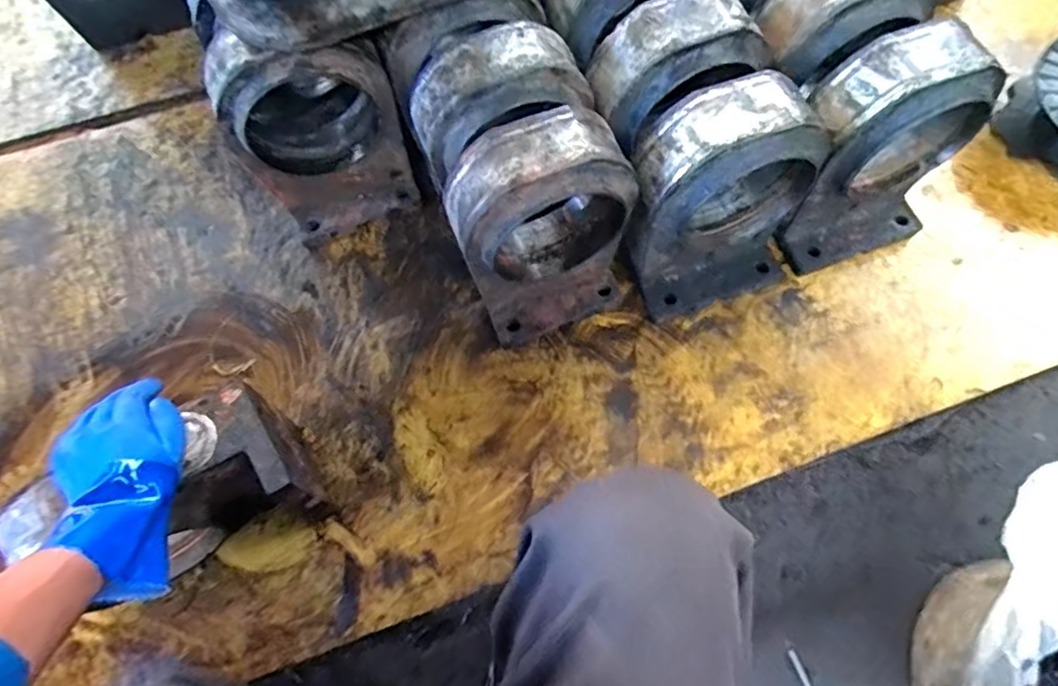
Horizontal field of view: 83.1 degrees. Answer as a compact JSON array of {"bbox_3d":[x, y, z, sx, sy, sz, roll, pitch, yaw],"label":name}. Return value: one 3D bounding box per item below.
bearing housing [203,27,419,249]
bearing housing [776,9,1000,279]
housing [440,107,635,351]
[{"bbox_3d":[-0.303,-0.312,0.874,0.218,0.322,0.167,-22,69,-6],"label":"bearing housing"},{"bbox_3d":[0.476,-0.252,0.813,0.209,0.316,0.143,-17,69,-4],"label":"bearing housing"},{"bbox_3d":[0.021,-0.137,0.781,0.210,0.311,0.135,-23,69,-7],"label":"housing"}]

